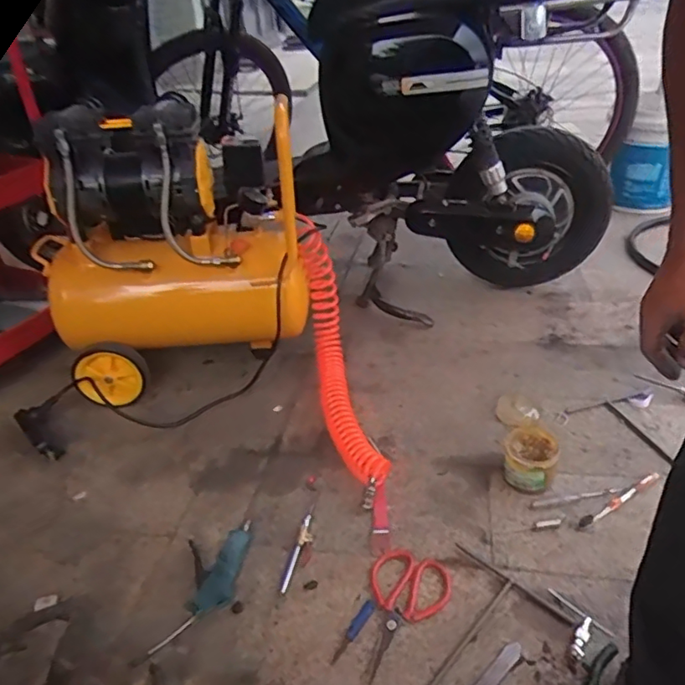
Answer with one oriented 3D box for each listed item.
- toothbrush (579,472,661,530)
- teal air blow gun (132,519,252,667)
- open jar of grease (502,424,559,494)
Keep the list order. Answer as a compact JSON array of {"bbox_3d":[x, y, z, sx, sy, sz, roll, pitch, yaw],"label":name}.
[{"bbox_3d":[0.446,0.252,0.915,0.183,0.009,0.016,-21,37,-21],"label":"toothbrush"},{"bbox_3d":[-0.204,0.350,0.813,0.091,0.022,0.214,2,35,11],"label":"teal air blow gun"},{"bbox_3d":[0.316,0.196,0.958,0.087,0.069,0.102,10,37,21],"label":"open jar of grease"}]

